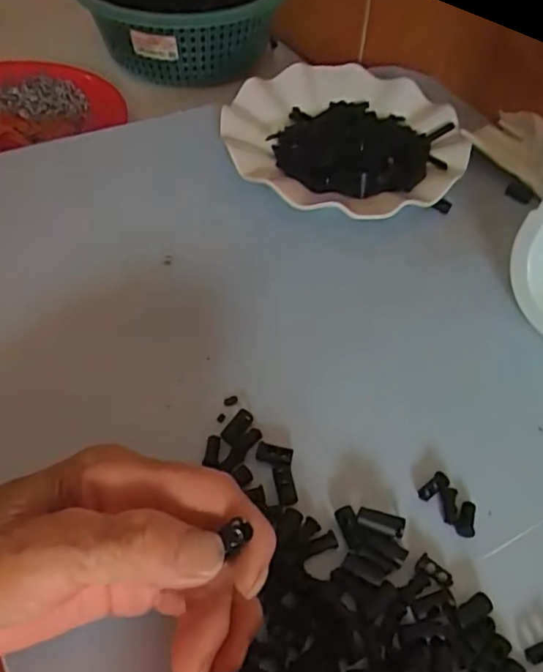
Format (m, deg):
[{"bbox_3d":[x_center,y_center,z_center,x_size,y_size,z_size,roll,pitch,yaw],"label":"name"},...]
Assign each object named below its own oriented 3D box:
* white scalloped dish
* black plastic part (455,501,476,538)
[{"bbox_3d":[0.053,-0.149,0.441,0.175,0.028,0.171,1,50,-1],"label":"white scalloped dish"},{"bbox_3d":[0.092,0.086,0.273,0.008,0.004,0.017,18,52,13],"label":"black plastic part"}]

